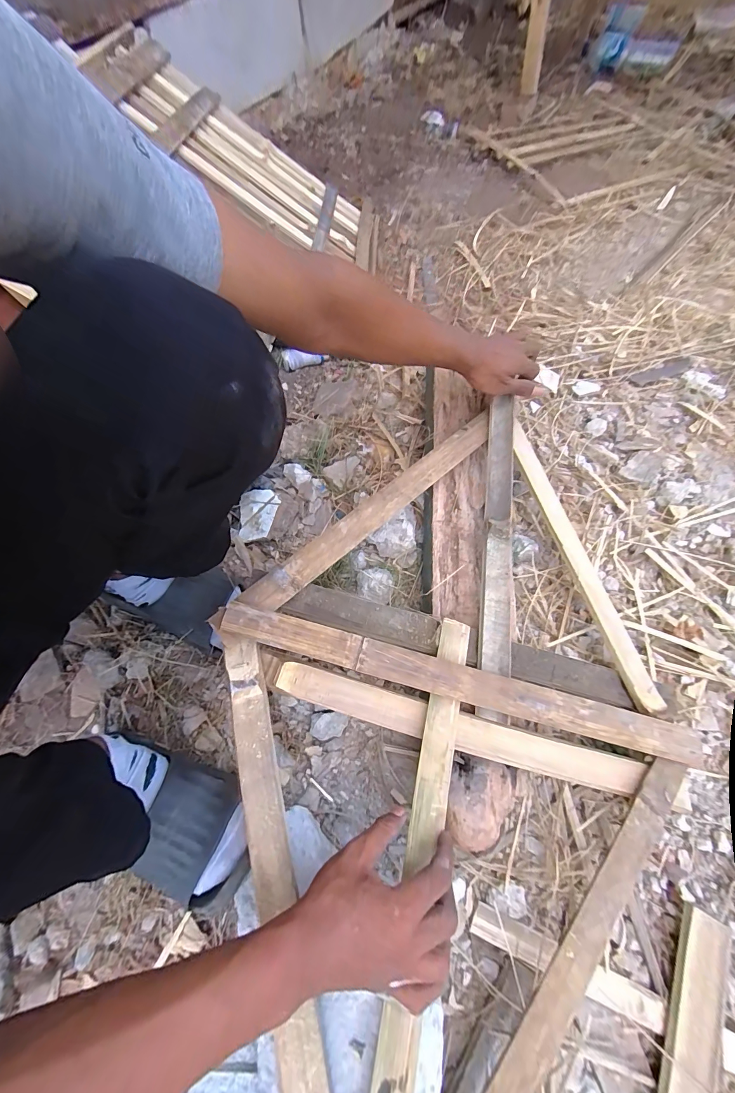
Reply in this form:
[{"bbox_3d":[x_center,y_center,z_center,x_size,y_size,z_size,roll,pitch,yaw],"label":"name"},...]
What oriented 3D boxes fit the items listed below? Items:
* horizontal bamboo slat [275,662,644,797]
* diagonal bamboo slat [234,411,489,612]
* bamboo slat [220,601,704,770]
[{"bbox_3d":[0.093,0.193,0.374,0.381,0.009,0.037,16,73,1],"label":"horizontal bamboo slat"},{"bbox_3d":[0.023,-0.054,0.448,0.402,0.010,0.037,-39,82,-20],"label":"diagonal bamboo slat"},{"bbox_3d":[0.098,0.142,0.368,0.502,0.006,0.036,16,68,-1],"label":"bamboo slat"}]

